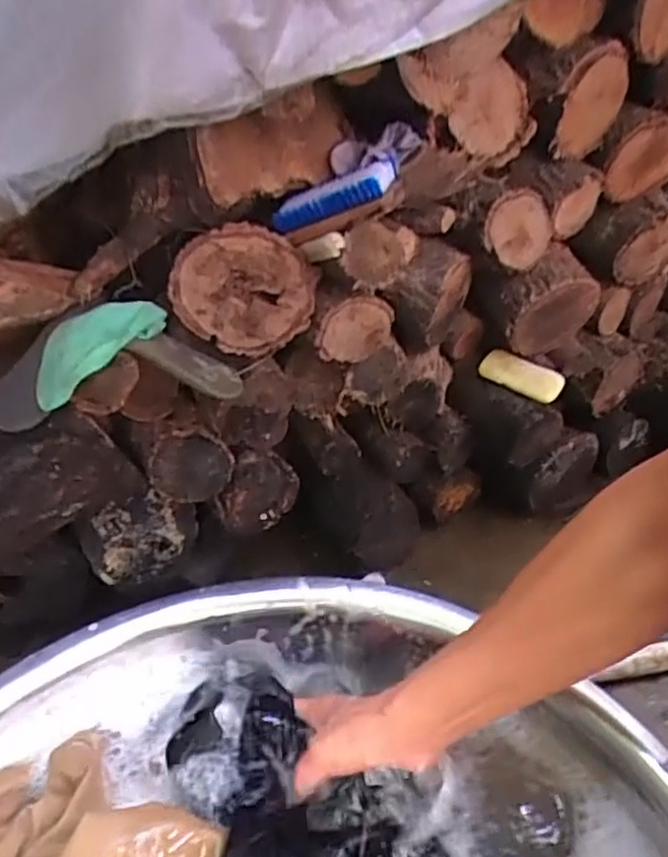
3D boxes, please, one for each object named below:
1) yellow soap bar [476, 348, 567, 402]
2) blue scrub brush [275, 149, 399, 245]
[{"bbox_3d":[0.228,-0.065,0.814,0.097,0.019,0.046,26,46,18],"label":"yellow soap bar"},{"bbox_3d":[0.002,-0.211,0.627,0.119,0.035,0.040,-17,31,26],"label":"blue scrub brush"}]

